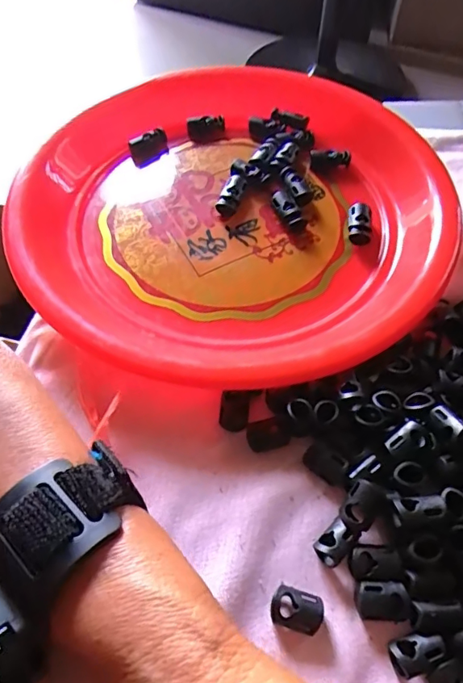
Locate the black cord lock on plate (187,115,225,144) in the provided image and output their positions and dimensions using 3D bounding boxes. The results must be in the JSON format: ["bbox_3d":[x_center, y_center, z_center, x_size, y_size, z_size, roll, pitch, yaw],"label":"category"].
[{"bbox_3d":[-0.018,-0.153,0.362,0.027,0.010,0.018,-7,57,-4],"label":"black cord lock on plate"}]

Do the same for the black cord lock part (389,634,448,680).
[{"bbox_3d":[0.070,0.117,0.189,0.020,0.006,0.012,-17,58,-11],"label":"black cord lock part"}]

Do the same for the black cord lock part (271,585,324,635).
[{"bbox_3d":[0.026,0.106,0.199,0.020,0.008,0.014,13,57,8],"label":"black cord lock part"}]

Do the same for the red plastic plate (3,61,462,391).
[{"bbox_3d":[0.000,-0.086,0.308,0.253,0.034,0.254,0,56,0],"label":"red plastic plate"}]

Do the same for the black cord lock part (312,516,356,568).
[{"bbox_3d":[0.044,0.085,0.211,0.016,0.011,0.012,-39,64,-22],"label":"black cord lock part"}]

